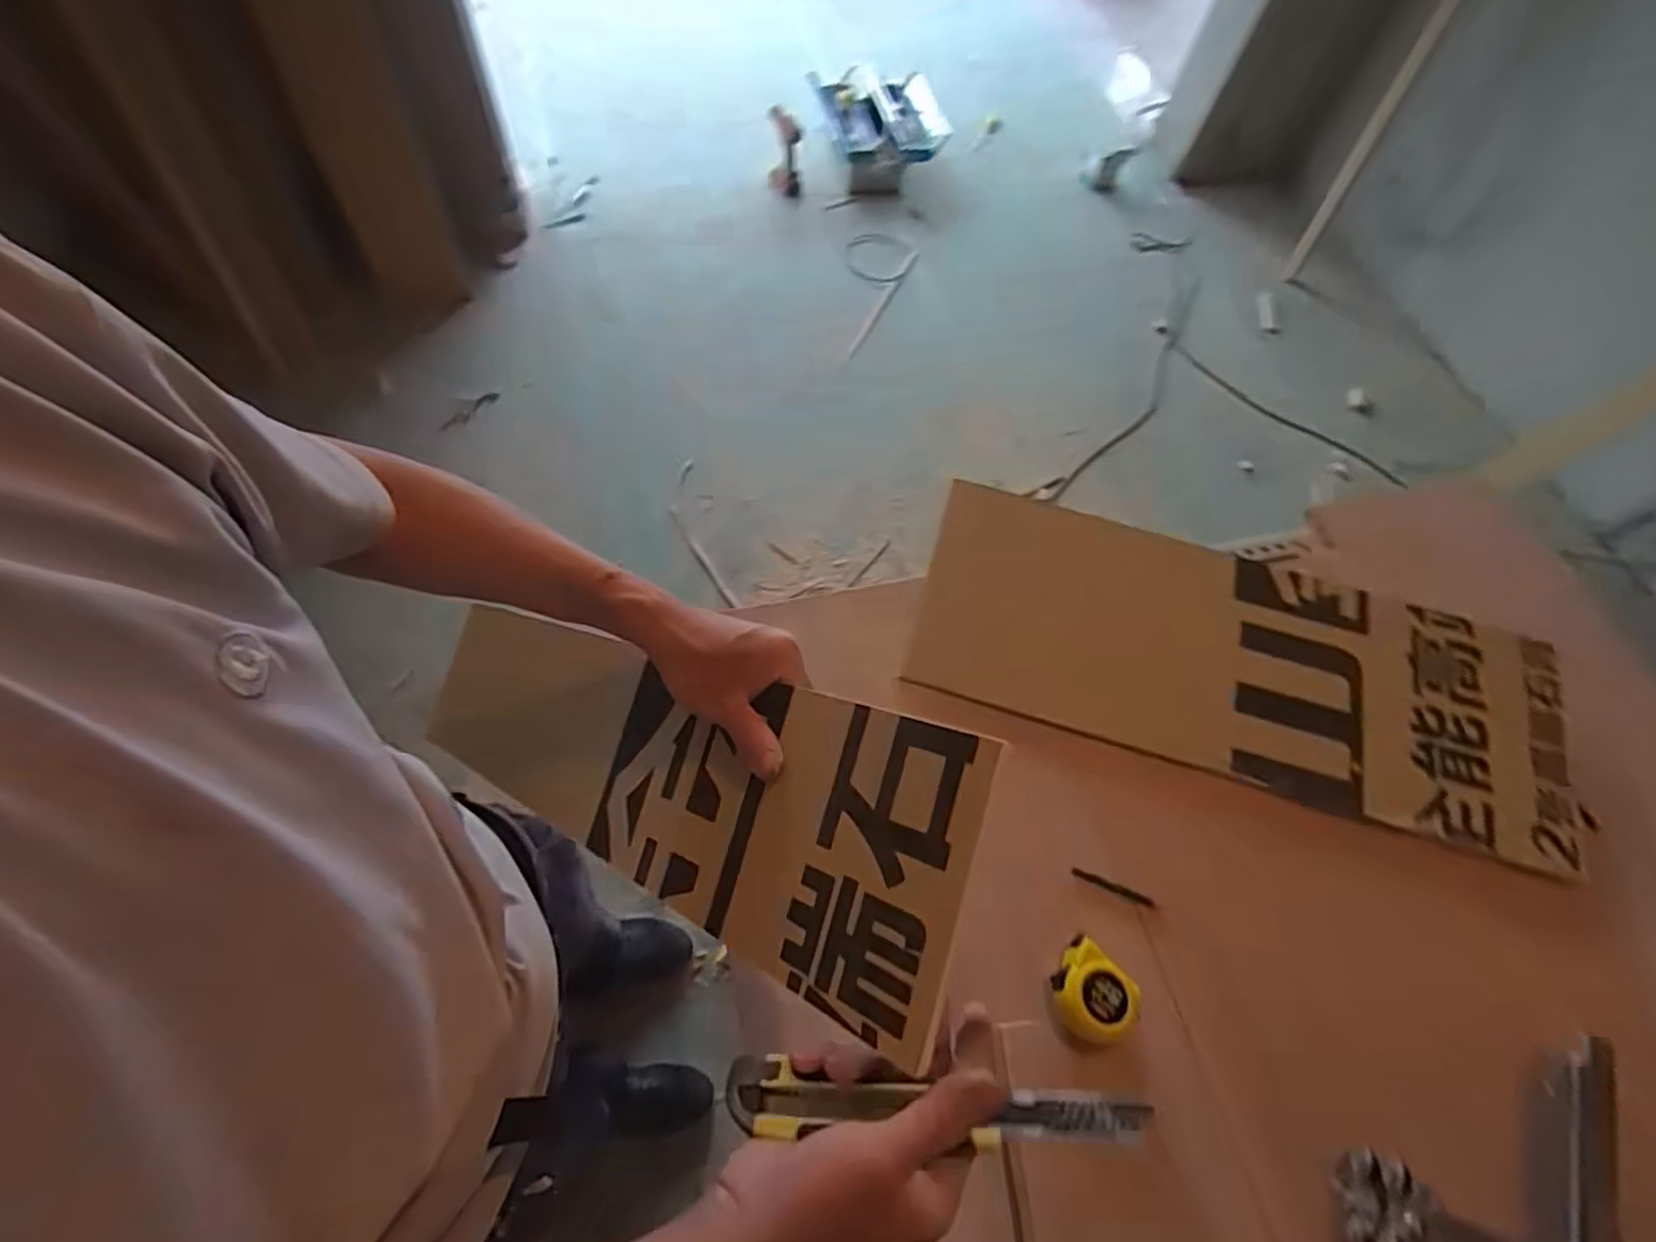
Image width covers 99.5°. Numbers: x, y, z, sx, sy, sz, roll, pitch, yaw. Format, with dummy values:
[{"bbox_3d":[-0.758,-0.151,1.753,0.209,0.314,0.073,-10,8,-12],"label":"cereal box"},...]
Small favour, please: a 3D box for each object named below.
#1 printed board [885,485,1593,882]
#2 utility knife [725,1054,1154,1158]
[{"bbox_3d":[0.470,0.050,0.809,0.720,0.013,0.268,17,71,5],"label":"printed board"},{"bbox_3d":[0.046,0.239,0.345,0.203,0.019,0.032,-7,61,15],"label":"utility knife"}]

